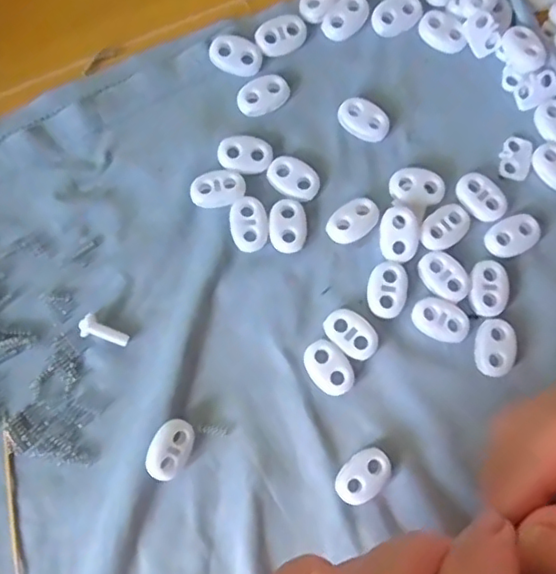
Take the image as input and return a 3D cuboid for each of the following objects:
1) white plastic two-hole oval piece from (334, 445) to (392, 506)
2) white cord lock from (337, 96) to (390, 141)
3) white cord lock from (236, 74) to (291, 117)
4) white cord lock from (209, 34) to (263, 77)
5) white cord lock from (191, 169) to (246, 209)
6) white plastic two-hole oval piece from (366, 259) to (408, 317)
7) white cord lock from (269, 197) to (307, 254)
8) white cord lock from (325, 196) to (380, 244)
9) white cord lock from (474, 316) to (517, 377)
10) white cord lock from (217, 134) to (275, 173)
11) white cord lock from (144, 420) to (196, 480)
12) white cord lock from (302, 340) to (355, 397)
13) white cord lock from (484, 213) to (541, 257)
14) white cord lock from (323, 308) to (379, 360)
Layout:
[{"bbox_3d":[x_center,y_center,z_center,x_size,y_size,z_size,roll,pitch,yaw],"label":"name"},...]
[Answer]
[{"bbox_3d":[0.032,0.070,0.221,0.022,0.006,0.015,-42,81,-7],"label":"white plastic two-hole oval piece"},{"bbox_3d":[0.036,-0.070,0.250,0.022,0.005,0.015,38,82,7],"label":"white cord lock"},{"bbox_3d":[-0.006,-0.082,0.251,0.023,0.005,0.014,-26,80,-4],"label":"white cord lock"},{"bbox_3d":[-0.018,-0.099,0.253,0.022,0.005,0.014,17,80,4],"label":"white cord lock"},{"bbox_3d":[-0.025,-0.040,0.241,0.022,0.004,0.016,-16,79,-2],"label":"white cord lock"},{"bbox_3d":[0.043,0.000,0.233,0.014,0.004,0.023,6,79,2],"label":"white plastic two-hole oval piece"},{"bbox_3d":[0.004,-0.025,0.239,0.015,0.004,0.022,1,79,1],"label":"white cord lock"},{"bbox_3d":[0.030,-0.026,0.240,0.015,0.005,0.022,42,82,8],"label":"white cord lock"},{"bbox_3d":[0.084,0.023,0.230,0.015,0.005,0.022,3,79,1],"label":"white cord lock"},{"bbox_3d":[-0.014,-0.055,0.243,0.022,0.004,0.015,0,79,1],"label":"white cord lock"},{"bbox_3d":[-0.040,0.060,0.220,0.014,0.005,0.022,17,80,4],"label":"white cord lock"},{"bbox_3d":[0.020,0.031,0.230,0.015,0.004,0.022,-42,81,-7],"label":"white cord lock"},{"bbox_3d":[0.095,-0.020,0.240,0.022,0.005,0.015,-28,80,-5],"label":"white cord lock"},{"bbox_3d":[0.029,0.018,0.231,0.015,0.005,0.022,-44,82,-7],"label":"white cord lock"}]

